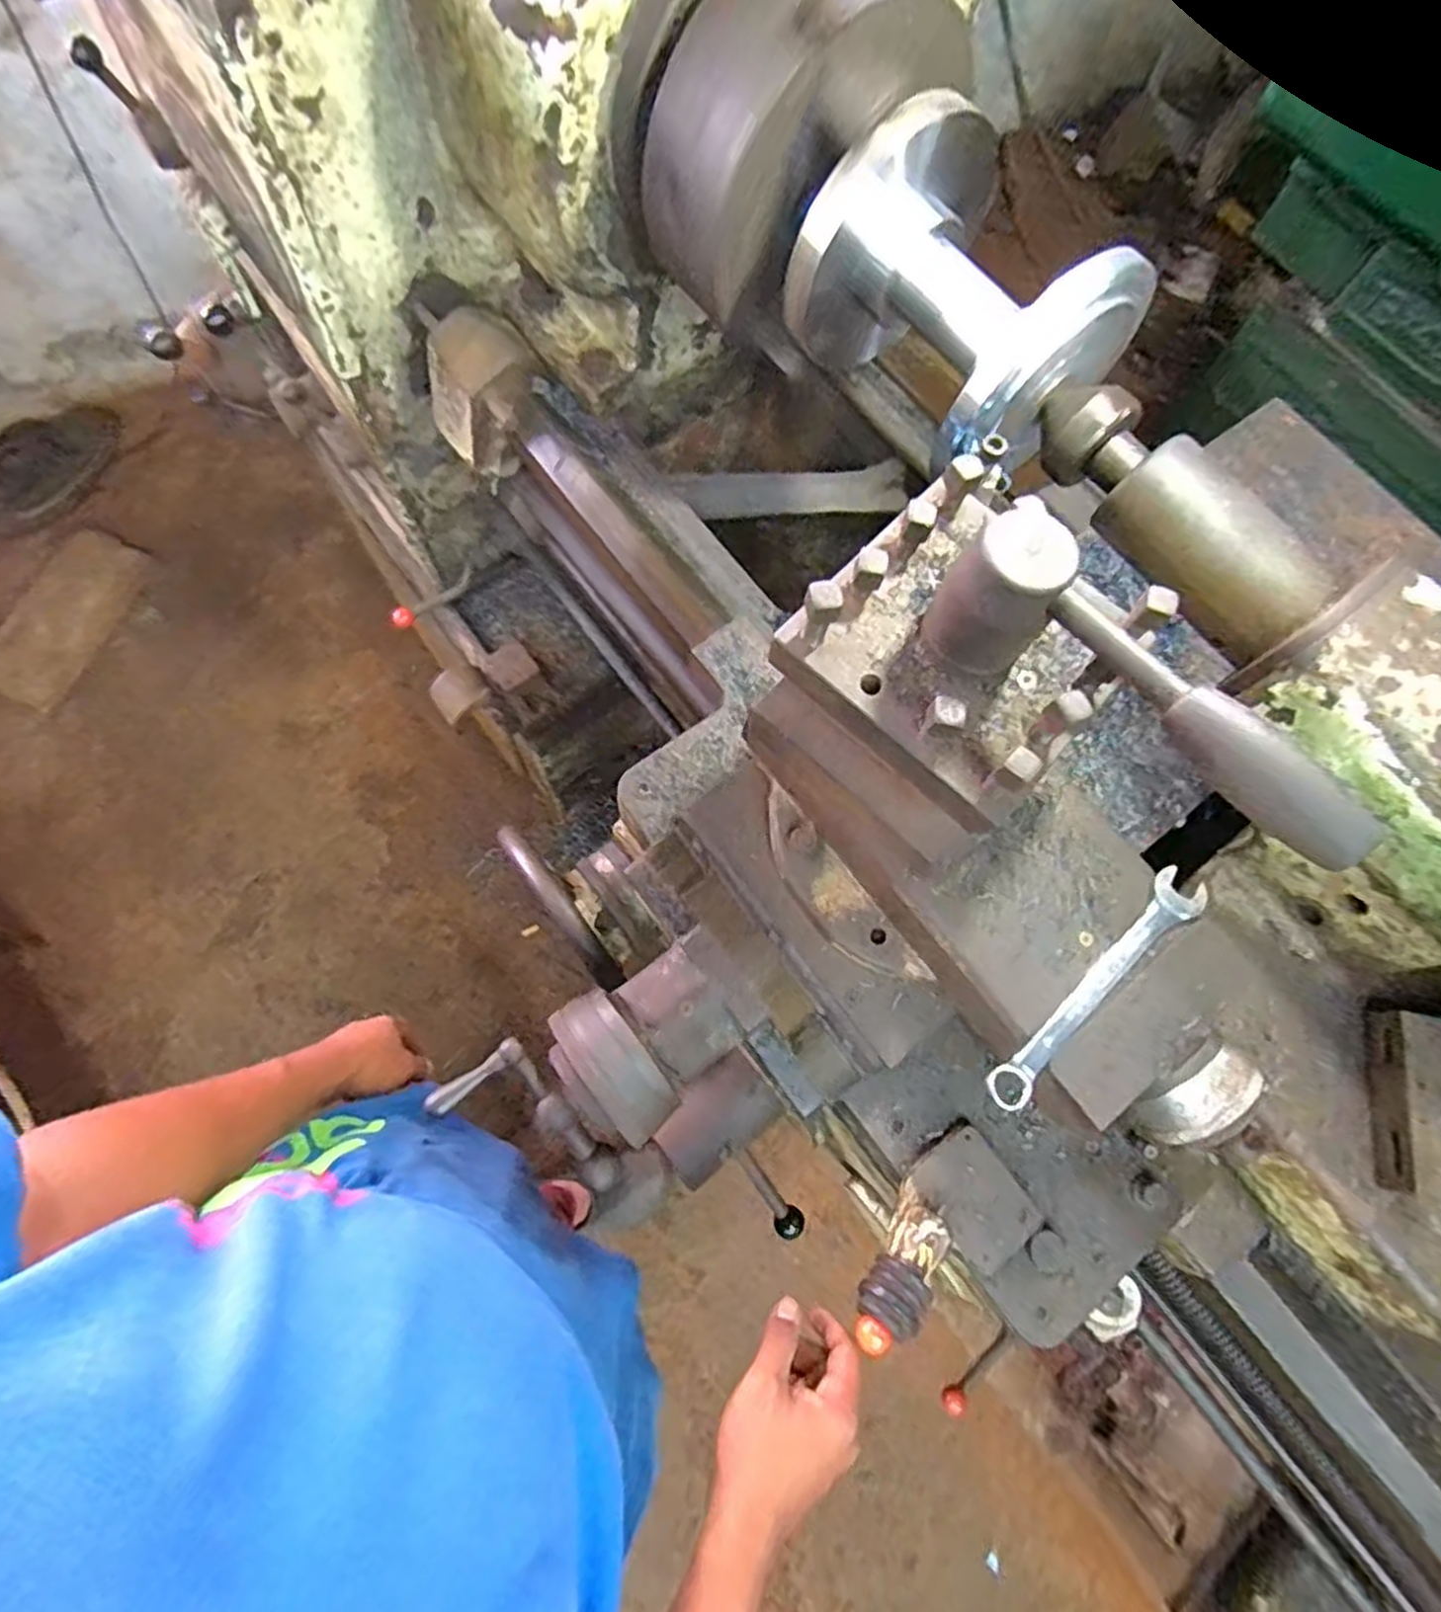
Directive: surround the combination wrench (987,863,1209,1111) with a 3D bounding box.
[{"bbox_3d":[0.209,0.100,0.431,0.172,0.017,0.025,-42,79,-12],"label":"combination wrench"}]

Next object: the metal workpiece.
[{"bbox_3d":[0.151,-0.320,0.503,0.151,0.141,0.174,-35,77,-14],"label":"metal workpiece"}]

